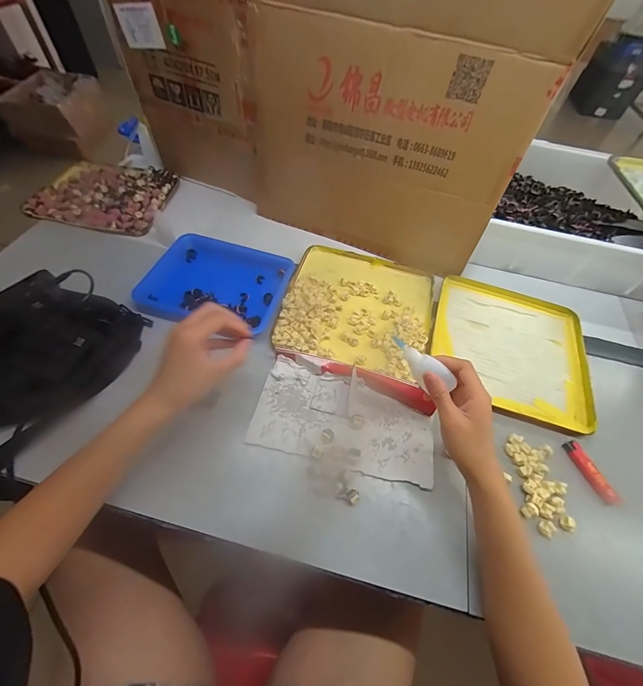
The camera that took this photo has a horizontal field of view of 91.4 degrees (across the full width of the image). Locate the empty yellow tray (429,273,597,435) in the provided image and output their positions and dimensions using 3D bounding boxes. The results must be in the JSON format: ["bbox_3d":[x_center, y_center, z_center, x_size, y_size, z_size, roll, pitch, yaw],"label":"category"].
[{"bbox_3d":[0.308,-0.002,0.518,0.240,0.015,0.254,18,56,7],"label":"empty yellow tray"}]

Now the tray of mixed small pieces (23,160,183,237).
[{"bbox_3d":[-0.440,-0.309,0.649,0.252,0.031,0.208,5,55,-1],"label":"tray of mixed small pieces"}]

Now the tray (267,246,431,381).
[{"bbox_3d":[0.062,-0.064,0.528,0.237,0.018,0.240,15,56,5],"label":"tray"}]

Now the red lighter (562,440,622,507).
[{"bbox_3d":[0.351,0.168,0.409,0.016,0.015,0.081,-16,58,-15],"label":"red lighter"}]

